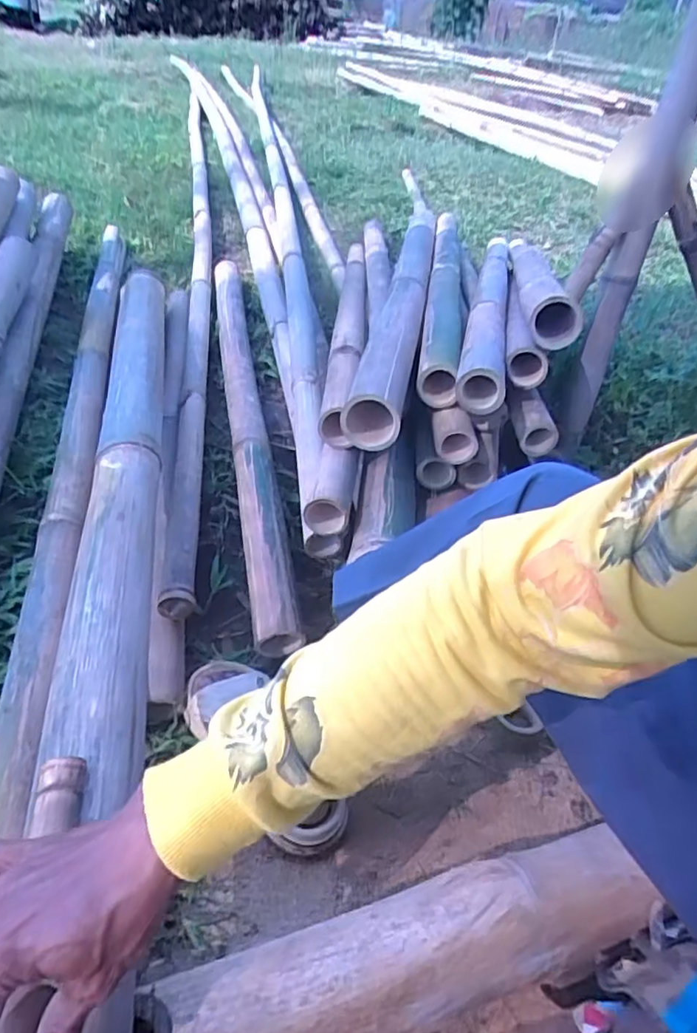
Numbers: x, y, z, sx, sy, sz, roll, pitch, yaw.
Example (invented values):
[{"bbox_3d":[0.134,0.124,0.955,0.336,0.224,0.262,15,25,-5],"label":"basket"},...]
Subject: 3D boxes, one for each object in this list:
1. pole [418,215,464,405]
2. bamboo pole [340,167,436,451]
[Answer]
[{"bbox_3d":[0.186,-0.445,1.122,0.062,0.054,0.874,8,40,4],"label":"pole"},{"bbox_3d":[0.105,-0.398,1.043,0.068,0.073,0.947,9,40,5],"label":"bamboo pole"}]

